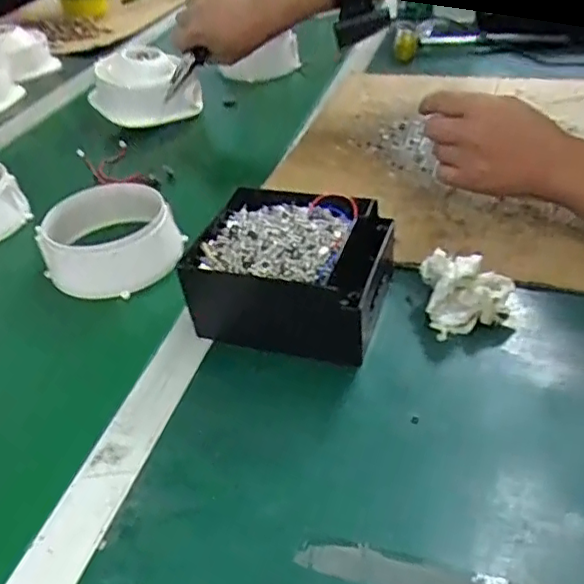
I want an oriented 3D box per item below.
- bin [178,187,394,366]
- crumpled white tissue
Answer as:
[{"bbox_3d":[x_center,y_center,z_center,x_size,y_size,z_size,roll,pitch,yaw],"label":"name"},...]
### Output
[{"bbox_3d":[0.001,-0.019,0.502,0.150,0.071,0.132,8,40,19],"label":"bin"},{"bbox_3d":[0.136,0.000,0.478,0.072,0.044,0.056,5,39,15],"label":"crumpled white tissue"}]

